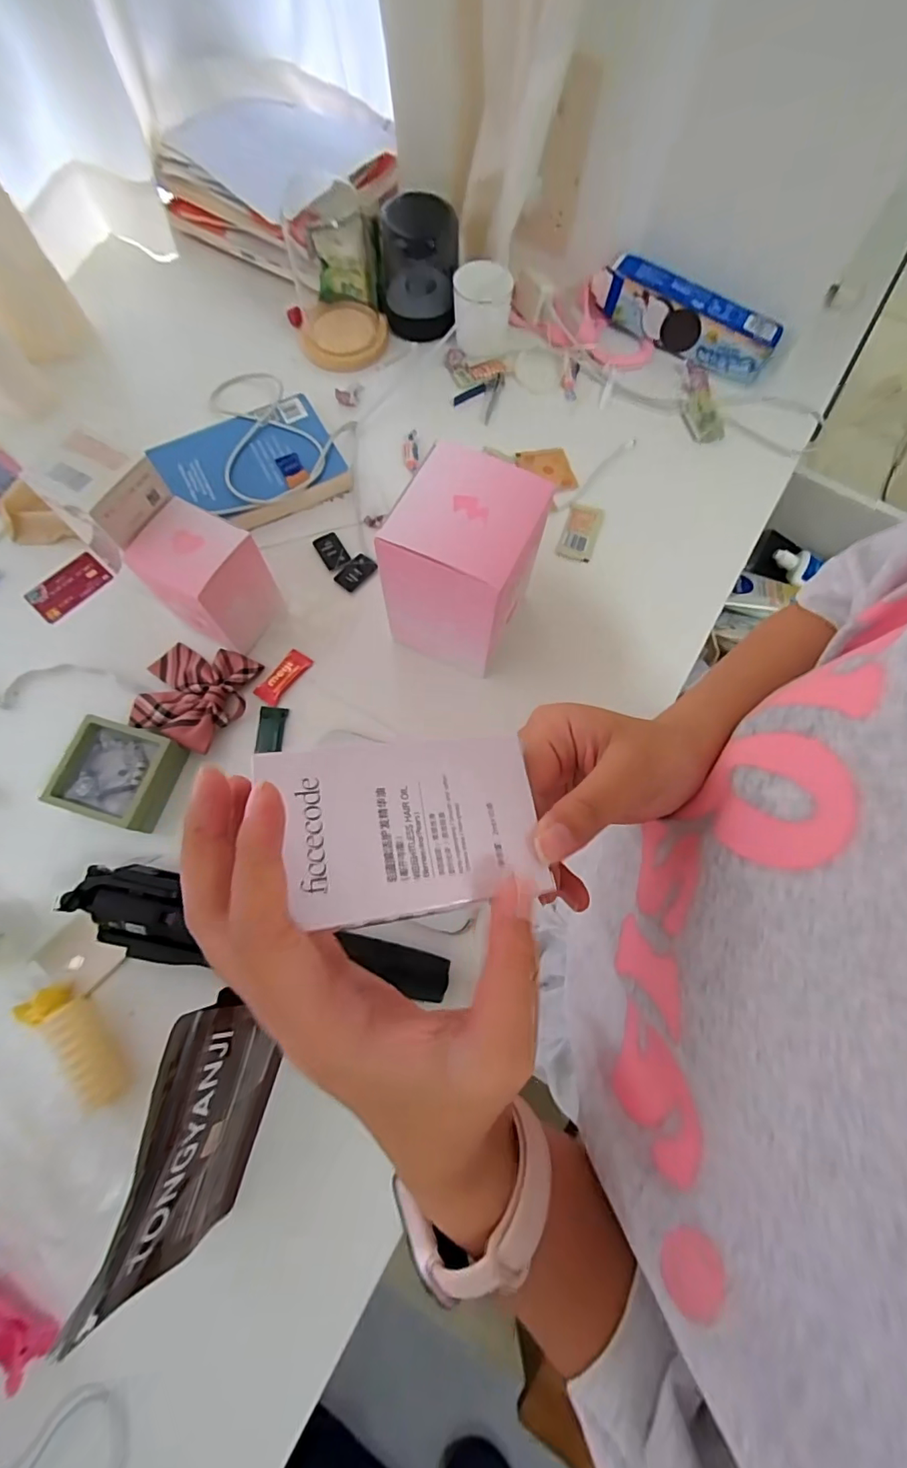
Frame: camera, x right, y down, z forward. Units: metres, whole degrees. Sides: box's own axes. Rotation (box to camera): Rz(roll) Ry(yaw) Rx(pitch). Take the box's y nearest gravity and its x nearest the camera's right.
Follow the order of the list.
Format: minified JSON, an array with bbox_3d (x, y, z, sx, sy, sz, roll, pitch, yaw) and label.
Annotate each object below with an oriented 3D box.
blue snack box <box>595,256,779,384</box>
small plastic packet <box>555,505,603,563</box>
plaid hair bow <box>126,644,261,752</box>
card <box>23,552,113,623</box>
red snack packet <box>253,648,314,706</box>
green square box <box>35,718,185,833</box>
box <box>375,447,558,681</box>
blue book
[{"bbox_3d":[0.307,-0.561,0.681,0.252,0.068,0.053,30,74,8],"label":"blue snack box"},{"bbox_3d":[0.157,-0.253,0.620,0.042,0.017,0.083,18,73,5],"label":"small plastic packet"},{"bbox_3d":[-0.274,-0.046,0.530,0.109,0.024,0.111,20,73,5],"label":"plaid hair bow"},{"bbox_3d":[-0.440,-0.169,0.580,0.054,0.006,0.085,41,77,10],"label":"card"},{"bbox_3d":[-0.185,-0.063,0.548,0.029,0.006,0.066,33,74,9],"label":"red snack packet"},{"bbox_3d":[-0.324,0.040,0.493,0.094,0.041,0.094,16,72,4],"label":"green square box"},{"bbox_3d":[0.010,-0.155,0.496,0.128,0.169,0.135,26,73,7],"label":"box"},{"bbox_3d":[-0.246,-0.328,0.621,0.198,0.027,0.153,-28,75,-10],"label":"blue book"}]

